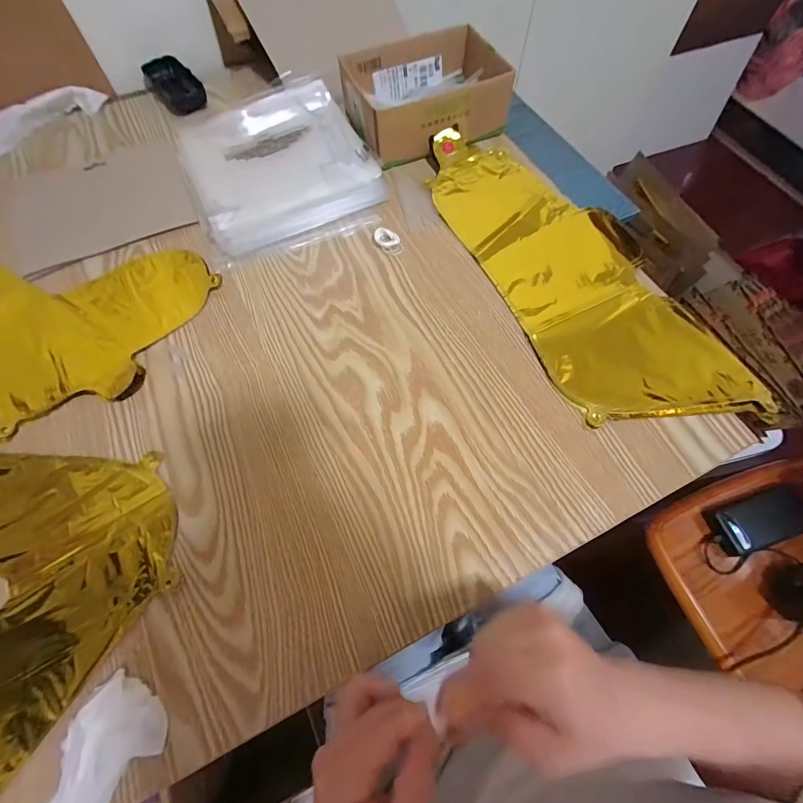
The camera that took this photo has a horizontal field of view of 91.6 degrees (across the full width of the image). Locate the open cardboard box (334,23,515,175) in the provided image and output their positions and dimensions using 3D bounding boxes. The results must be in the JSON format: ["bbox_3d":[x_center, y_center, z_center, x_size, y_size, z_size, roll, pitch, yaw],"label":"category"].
[{"bbox_3d":[0.030,-0.389,0.501,0.186,0.063,0.147,-18,66,-7],"label":"open cardboard box"}]

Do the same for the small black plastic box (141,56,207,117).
[{"bbox_3d":[-0.331,-0.460,0.564,0.054,0.029,0.102,-37,70,-15],"label":"small black plastic box"}]

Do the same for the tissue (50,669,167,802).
[{"bbox_3d":[-0.199,0.233,0.256,0.054,0.016,0.081,34,70,15],"label":"tissue"}]

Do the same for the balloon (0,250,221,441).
[{"bbox_3d":[-0.438,-0.121,0.429,0.426,0.010,0.238,23,68,11],"label":"balloon"}]

